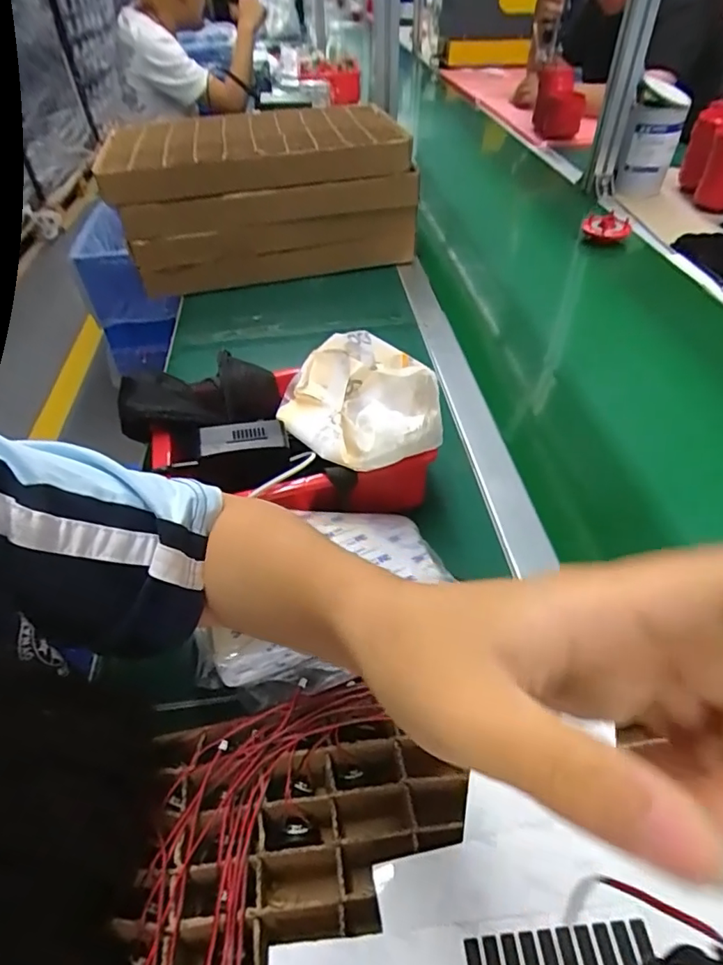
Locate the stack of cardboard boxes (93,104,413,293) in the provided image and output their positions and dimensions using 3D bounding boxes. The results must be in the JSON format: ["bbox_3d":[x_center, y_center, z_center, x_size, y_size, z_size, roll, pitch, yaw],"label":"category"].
[{"bbox_3d":[-0.150,-0.422,0.825,0.425,0.185,0.172,-14,48,-12],"label":"stack of cardboard boxes"}]

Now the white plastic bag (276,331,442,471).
[{"bbox_3d":[-0.010,-0.076,0.480,0.102,0.086,0.166,-27,51,-22],"label":"white plastic bag"}]

